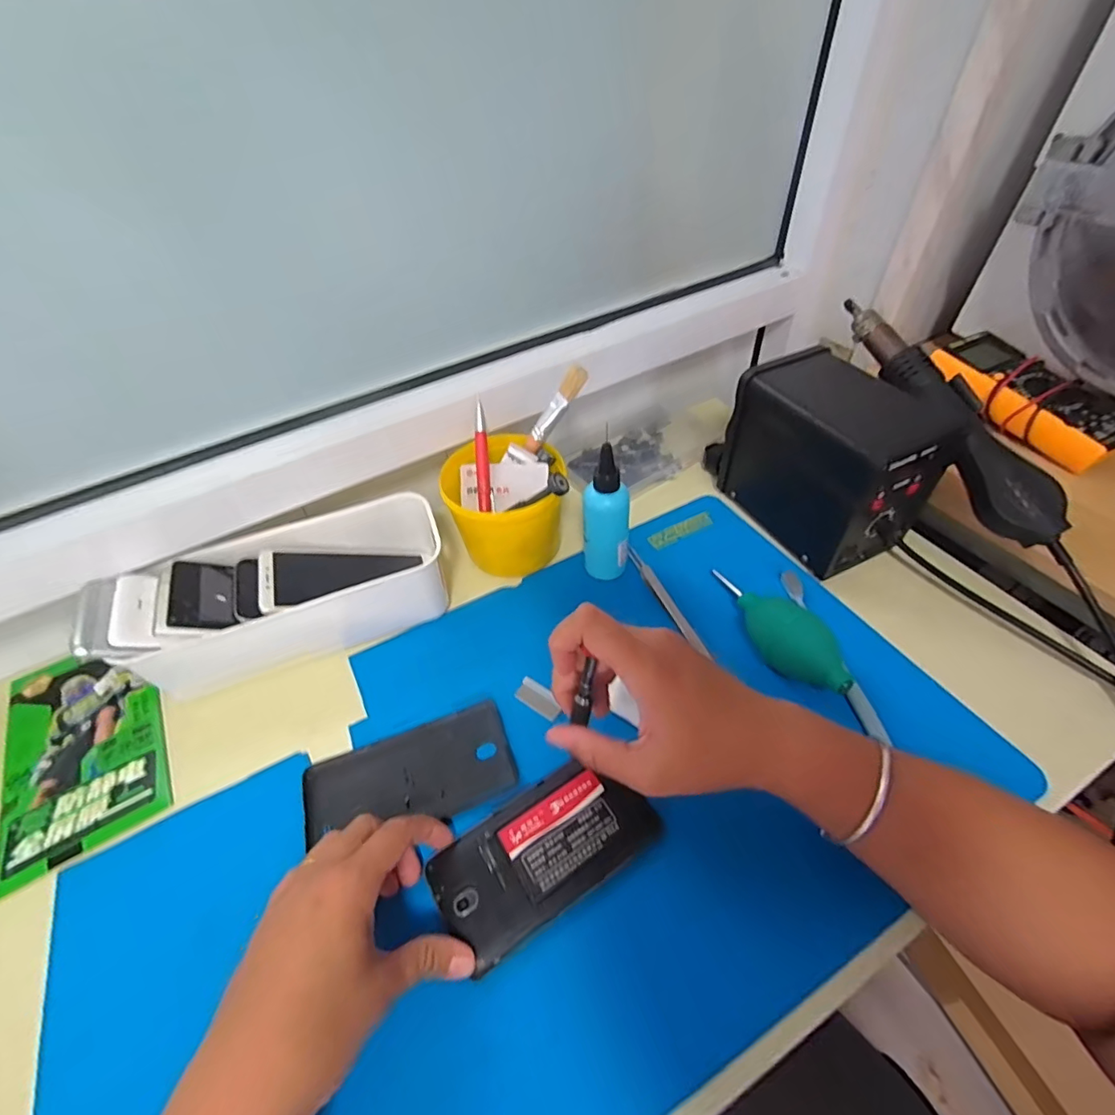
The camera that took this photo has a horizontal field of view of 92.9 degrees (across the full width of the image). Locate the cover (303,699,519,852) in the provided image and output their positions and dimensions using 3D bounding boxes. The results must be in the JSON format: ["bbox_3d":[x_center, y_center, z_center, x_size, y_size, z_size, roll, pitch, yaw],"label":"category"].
[{"bbox_3d":[-0.104,0.155,0.375,0.140,0.012,0.067,-17,49,-12],"label":"cover"}]

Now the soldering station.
[{"bbox_3d":[0.248,-0.104,0.493,0.133,0.130,0.186,-21,50,-15],"label":"soldering station"}]

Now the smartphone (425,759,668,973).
[{"bbox_3d":[-0.009,0.184,0.337,0.136,0.009,0.069,-28,52,-19],"label":"smartphone"}]

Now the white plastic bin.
[{"bbox_3d":[-0.219,0.029,0.450,0.250,0.076,0.101,-18,49,-13],"label":"white plastic bin"}]

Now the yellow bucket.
[{"bbox_3d":[-0.046,-0.049,0.491,0.110,0.087,0.102,-2,48,2],"label":"yellow bucket"}]

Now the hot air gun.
[{"bbox_3d":[0.319,-0.121,0.440,0.040,0.037,0.249,-21,70,-13],"label":"hot air gun"}]

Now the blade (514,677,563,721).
[{"bbox_3d":[-0.014,0.110,0.413,0.040,0.004,0.019,26,66,27],"label":"blade"}]

